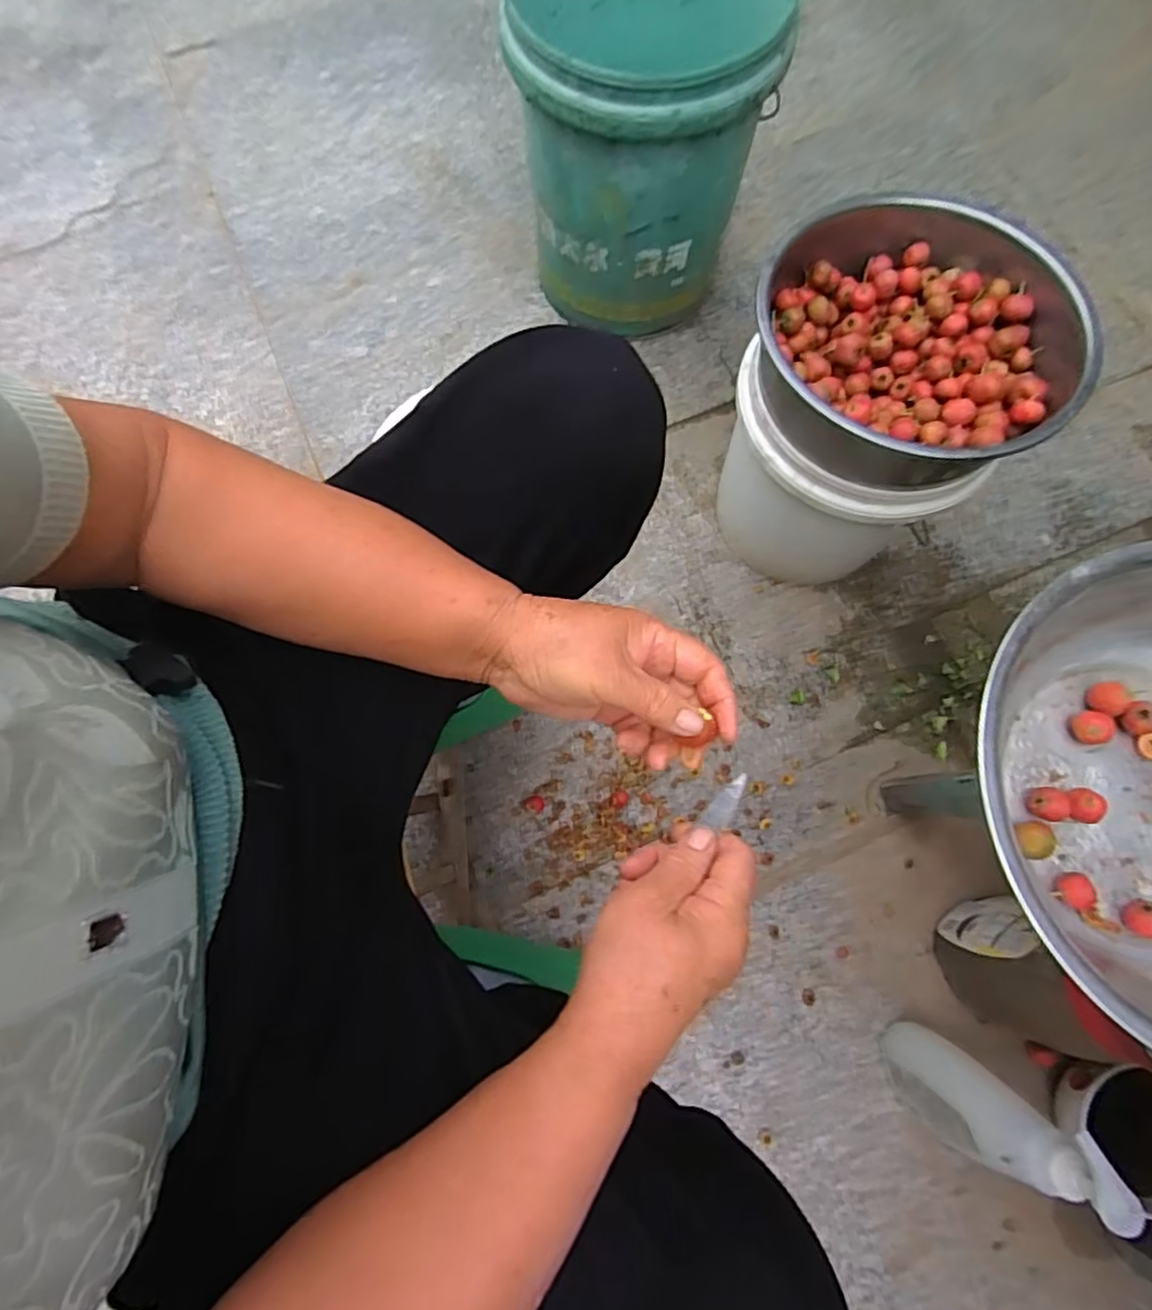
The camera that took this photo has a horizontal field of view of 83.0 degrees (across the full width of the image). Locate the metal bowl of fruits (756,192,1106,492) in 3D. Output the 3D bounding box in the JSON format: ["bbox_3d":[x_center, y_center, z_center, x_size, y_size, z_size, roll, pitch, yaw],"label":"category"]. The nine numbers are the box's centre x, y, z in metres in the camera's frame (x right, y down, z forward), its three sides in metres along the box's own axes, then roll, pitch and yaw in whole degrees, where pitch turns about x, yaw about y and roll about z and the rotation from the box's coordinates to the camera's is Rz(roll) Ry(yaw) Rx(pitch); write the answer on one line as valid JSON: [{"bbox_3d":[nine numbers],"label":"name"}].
[{"bbox_3d":[0.314,-0.293,0.606,0.275,0.096,0.293,0,75,1],"label":"metal bowl of fruits"}]

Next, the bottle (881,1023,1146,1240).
[{"bbox_3d":[0.353,0.400,0.567,0.055,0.280,0.073,-29,77,-7],"label":"bottle"}]

